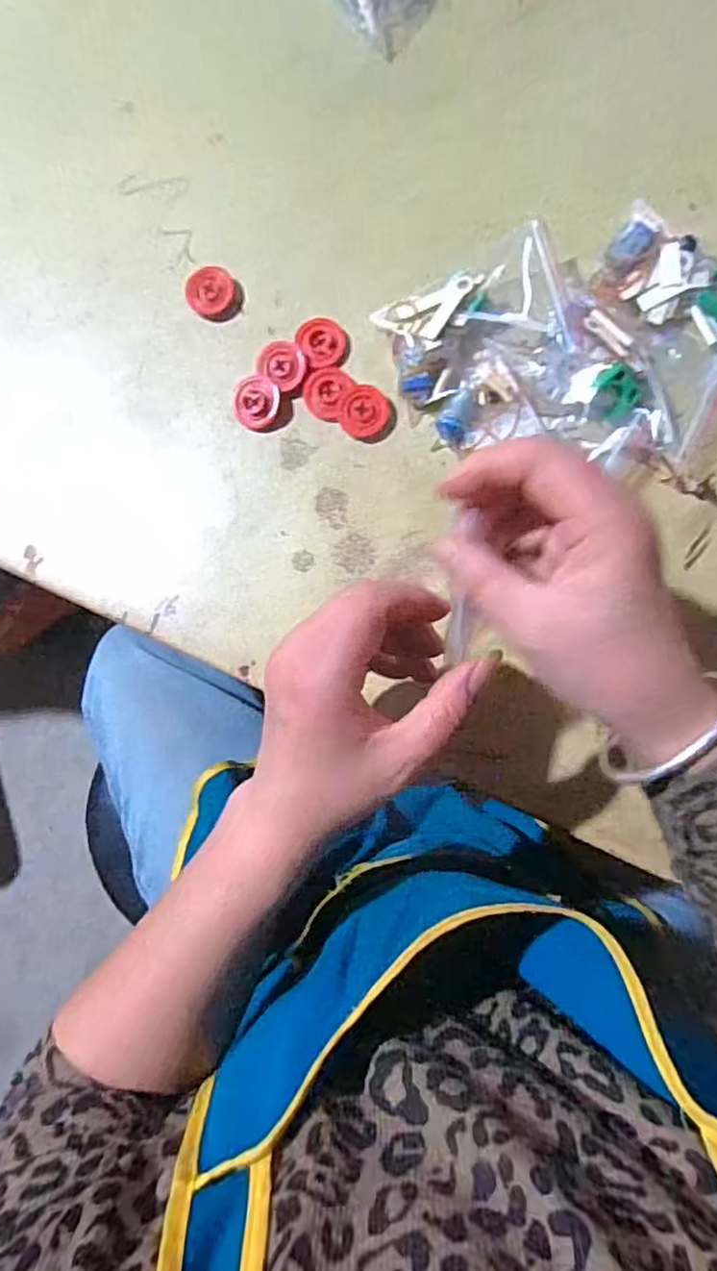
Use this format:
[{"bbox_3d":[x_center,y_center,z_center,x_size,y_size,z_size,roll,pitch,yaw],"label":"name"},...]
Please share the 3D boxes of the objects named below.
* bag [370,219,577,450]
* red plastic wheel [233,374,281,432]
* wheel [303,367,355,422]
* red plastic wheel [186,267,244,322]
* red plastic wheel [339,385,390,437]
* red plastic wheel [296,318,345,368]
[{"bbox_3d":[0.075,-0.173,0.396,0.103,0.028,0.113,-15,84,6],"label":"bag"},{"bbox_3d":[-0.066,-0.152,0.422,0.031,0.011,0.032,-1,86,8],"label":"red plastic wheel"},{"bbox_3d":[-0.021,-0.157,0.416,0.030,0.004,0.032,-1,86,8],"label":"wheel"},{"bbox_3d":[-0.097,-0.227,0.429,0.037,0.012,0.029,11,88,8],"label":"red plastic wheel"},{"bbox_3d":[0.004,-0.143,0.411,0.031,0.005,0.032,-1,86,8],"label":"red plastic wheel"},{"bbox_3d":[-0.023,-0.189,0.418,0.029,0.008,0.032,-27,83,5],"label":"red plastic wheel"}]

